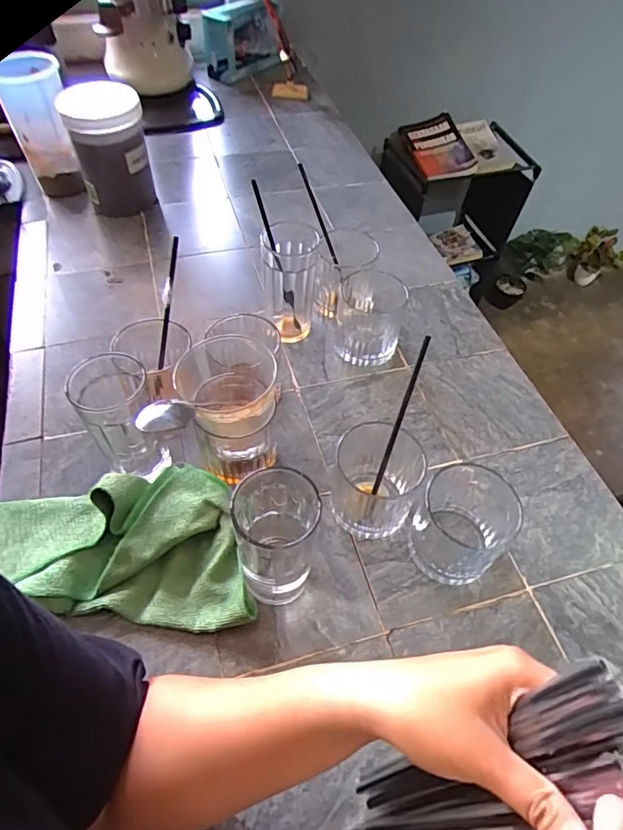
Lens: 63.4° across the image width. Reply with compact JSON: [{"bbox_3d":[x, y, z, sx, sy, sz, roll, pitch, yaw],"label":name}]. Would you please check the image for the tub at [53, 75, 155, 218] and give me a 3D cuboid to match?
[{"bbox_3d":[-0.312,-0.408,0.784,0.102,0.161,0.126,-19,56,-17],"label":"tub"}]

